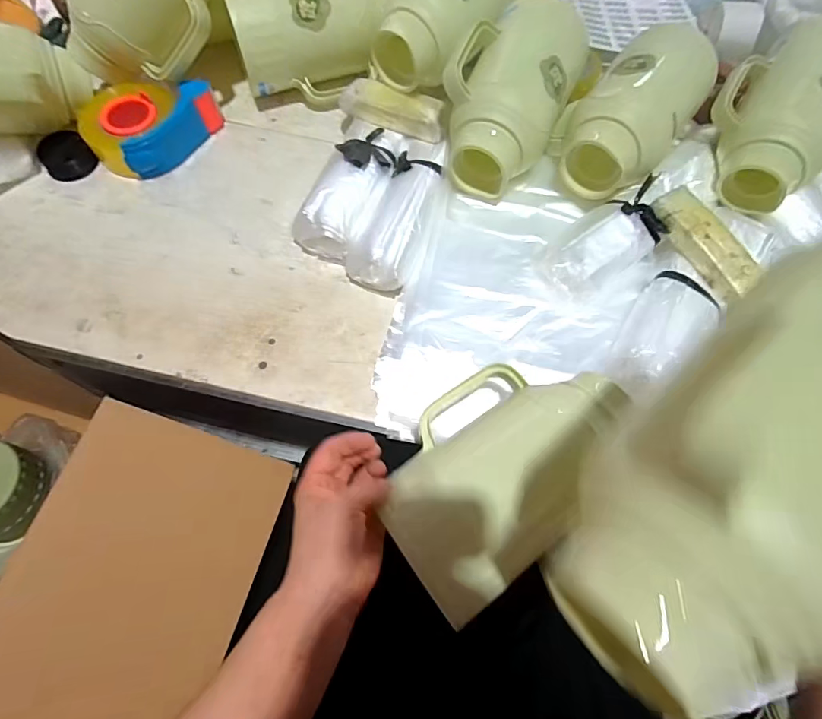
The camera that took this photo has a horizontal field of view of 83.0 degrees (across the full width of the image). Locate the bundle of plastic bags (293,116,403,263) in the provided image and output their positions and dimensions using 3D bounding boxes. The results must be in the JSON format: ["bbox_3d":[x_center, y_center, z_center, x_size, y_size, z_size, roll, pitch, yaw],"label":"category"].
[{"bbox_3d":[-0.078,-0.230,0.625,0.096,0.065,0.205,19,68,6],"label":"bundle of plastic bags"}]

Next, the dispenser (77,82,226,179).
[{"bbox_3d":[-0.373,-0.342,0.664,0.128,0.059,0.176,29,69,10],"label":"dispenser"}]

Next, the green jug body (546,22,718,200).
[{"bbox_3d":[0.297,-0.330,0.628,0.143,0.120,0.269,38,71,13],"label":"green jug body"}]

